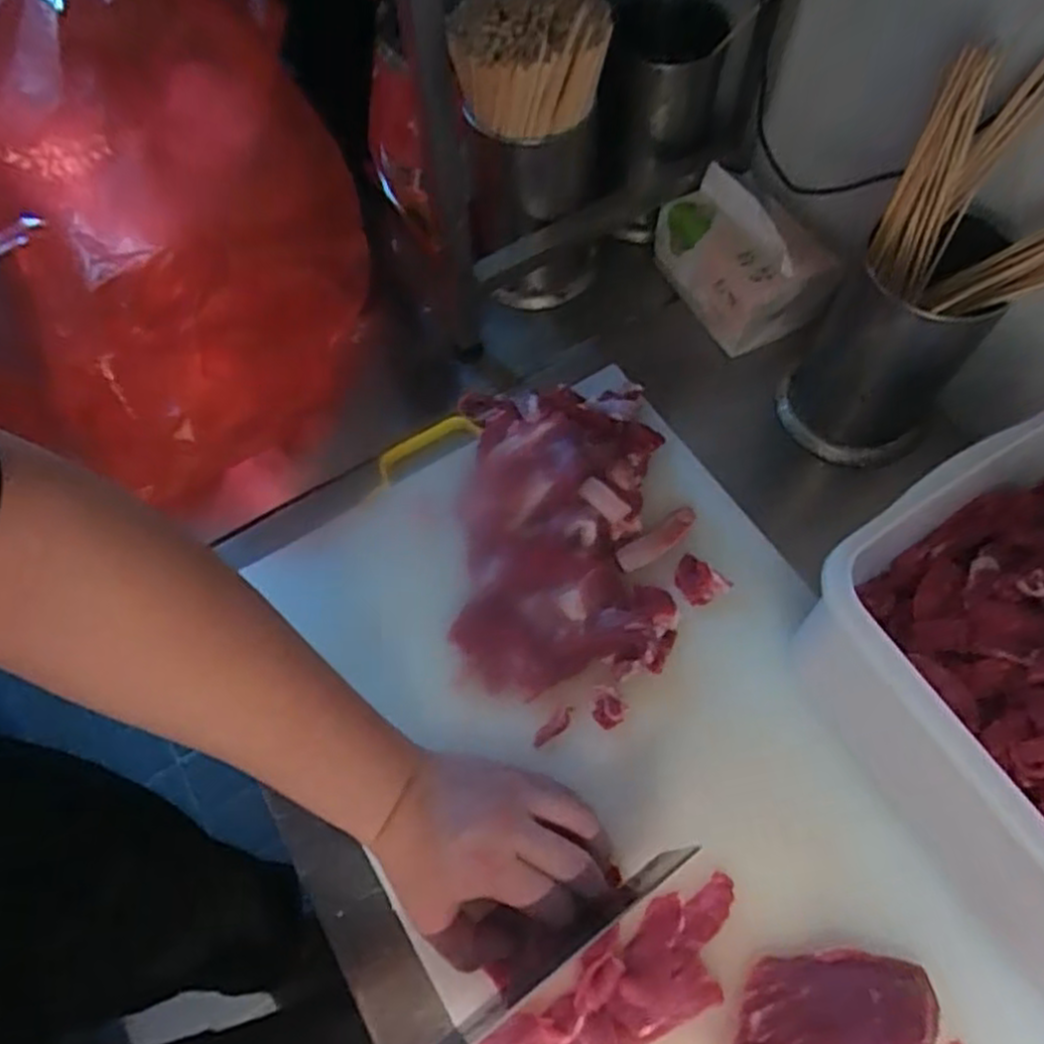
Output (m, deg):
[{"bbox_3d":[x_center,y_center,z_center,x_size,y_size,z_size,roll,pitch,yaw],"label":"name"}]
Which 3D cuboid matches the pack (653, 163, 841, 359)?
[{"bbox_3d":[0.182,-0.218,0.628,0.097,0.077,0.133,-28,67,-9],"label":"pack"}]

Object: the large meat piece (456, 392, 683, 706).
[{"bbox_3d":[0.029,-0.002,0.546,0.145,0.035,0.238,1,66,3],"label":"large meat piece"}]

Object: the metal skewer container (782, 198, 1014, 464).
[{"bbox_3d":[0.255,-0.129,0.539,0.100,0.182,0.096,6,66,5],"label":"metal skewer container"}]

